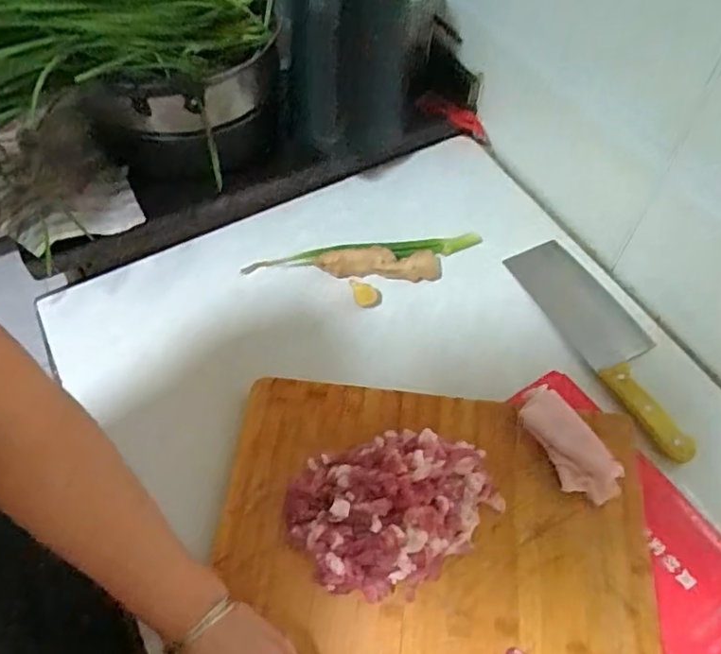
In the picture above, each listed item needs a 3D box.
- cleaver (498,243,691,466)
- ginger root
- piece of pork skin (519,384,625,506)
[{"bbox_3d":[0.264,0.008,0.643,0.073,0.028,0.275,-23,59,-13],"label":"cleaver"},{"bbox_3d":[0.022,-0.075,0.707,0.142,0.027,0.029,2,57,3],"label":"ginger root"},{"bbox_3d":[0.188,0.106,0.552,0.047,0.023,0.112,-28,61,-16],"label":"piece of pork skin"}]

